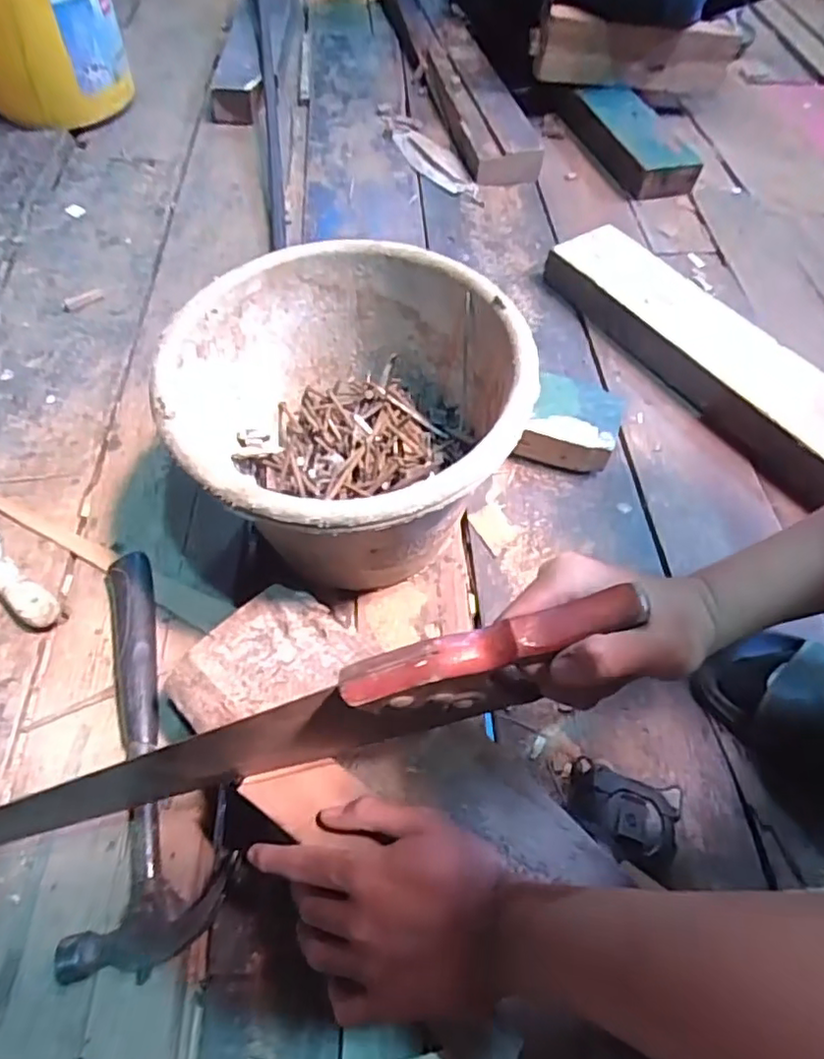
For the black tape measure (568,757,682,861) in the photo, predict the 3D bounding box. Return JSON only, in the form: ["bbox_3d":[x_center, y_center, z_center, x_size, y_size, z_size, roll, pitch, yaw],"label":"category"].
[{"bbox_3d":[0.156,0.215,0.466,0.071,0.042,0.061,25,60,12],"label":"black tape measure"}]

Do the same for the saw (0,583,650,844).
[{"bbox_3d":[-0.119,0.138,0.350,0.497,0.084,0.032,-21,58,11],"label":"saw"}]

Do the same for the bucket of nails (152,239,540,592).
[{"bbox_3d":[-0.053,-0.075,0.541,0.264,0.212,0.272,2,55,-3],"label":"bucket of nails"}]

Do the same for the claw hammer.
[{"bbox_3d":[-0.203,0.163,0.496,0.109,0.034,0.315,-7,58,-7],"label":"claw hammer"}]

